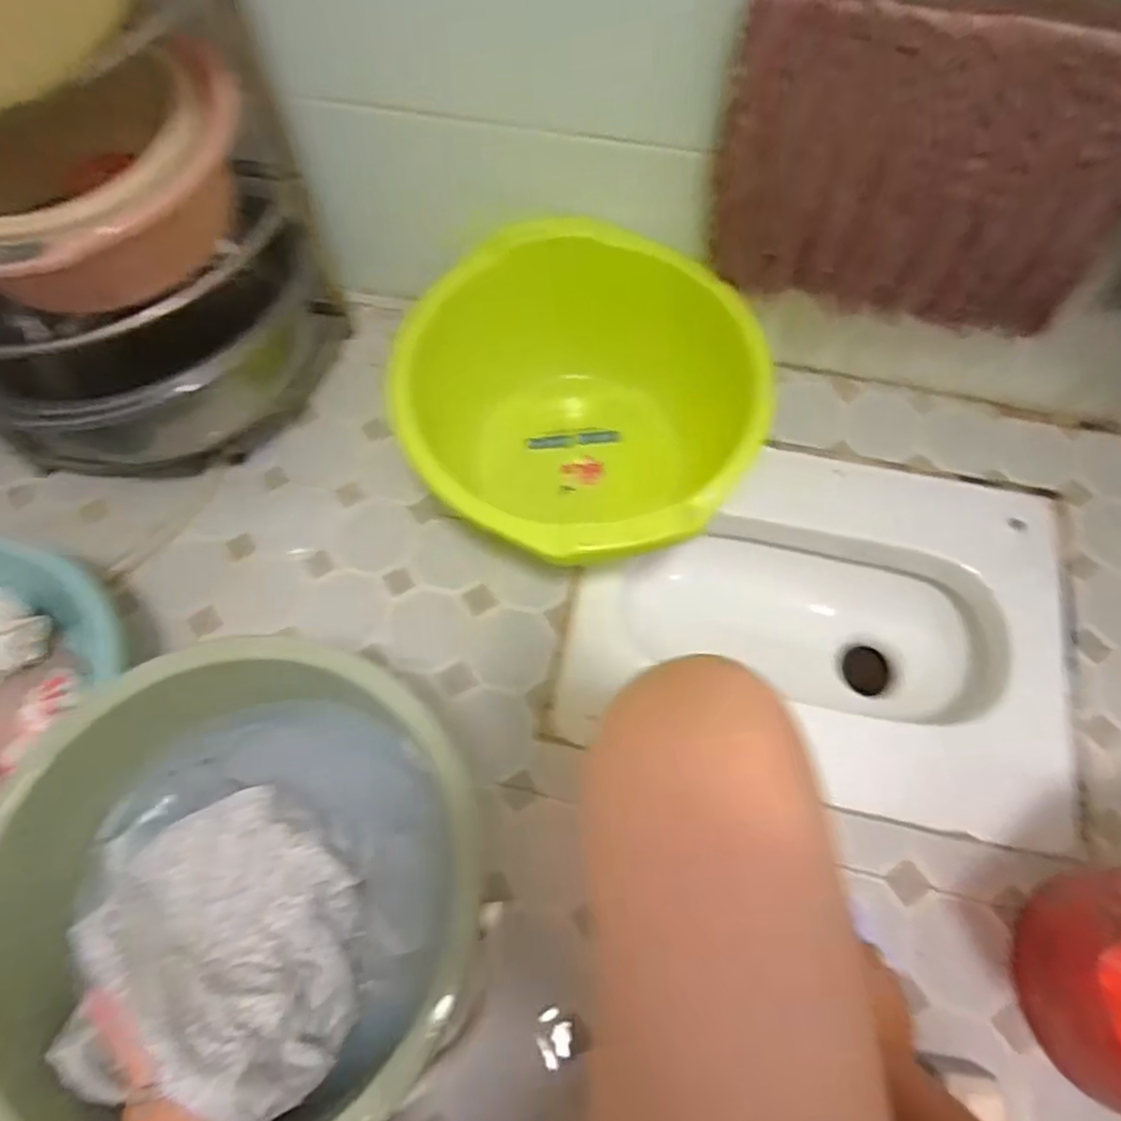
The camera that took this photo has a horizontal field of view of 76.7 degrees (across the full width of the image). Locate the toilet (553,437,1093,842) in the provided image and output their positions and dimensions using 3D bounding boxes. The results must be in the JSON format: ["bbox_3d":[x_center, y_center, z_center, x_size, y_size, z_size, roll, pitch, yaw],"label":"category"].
[{"bbox_3d":[0.310,0.087,0.910,0.555,0.175,0.410,13,68,8],"label":"toilet"}]

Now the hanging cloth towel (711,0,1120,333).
[{"bbox_3d":[0.329,-0.352,0.642,0.360,0.309,0.051,7,67,5],"label":"hanging cloth towel"}]

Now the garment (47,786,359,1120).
[{"bbox_3d":[-0.218,0.238,0.445,0.156,0.089,0.167,-1,67,2],"label":"garment"}]

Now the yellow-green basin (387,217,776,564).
[{"bbox_3d":[0.015,-0.156,0.812,0.383,0.214,0.357,-1,67,2],"label":"yellow-green basin"}]

